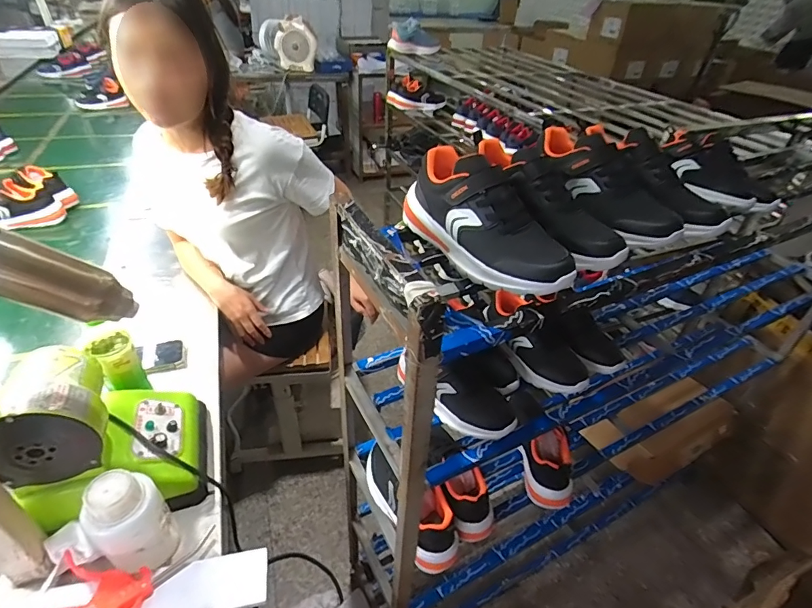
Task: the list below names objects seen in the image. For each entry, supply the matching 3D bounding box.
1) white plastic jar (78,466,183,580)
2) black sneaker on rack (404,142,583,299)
[{"bbox_3d":[-0.343,0.269,0.552,0.072,0.133,0.082,-4,43,-8],"label":"white plastic jar"},{"bbox_3d":[0.098,-0.105,0.548,0.091,0.097,0.254,-22,49,-25],"label":"black sneaker on rack"}]

